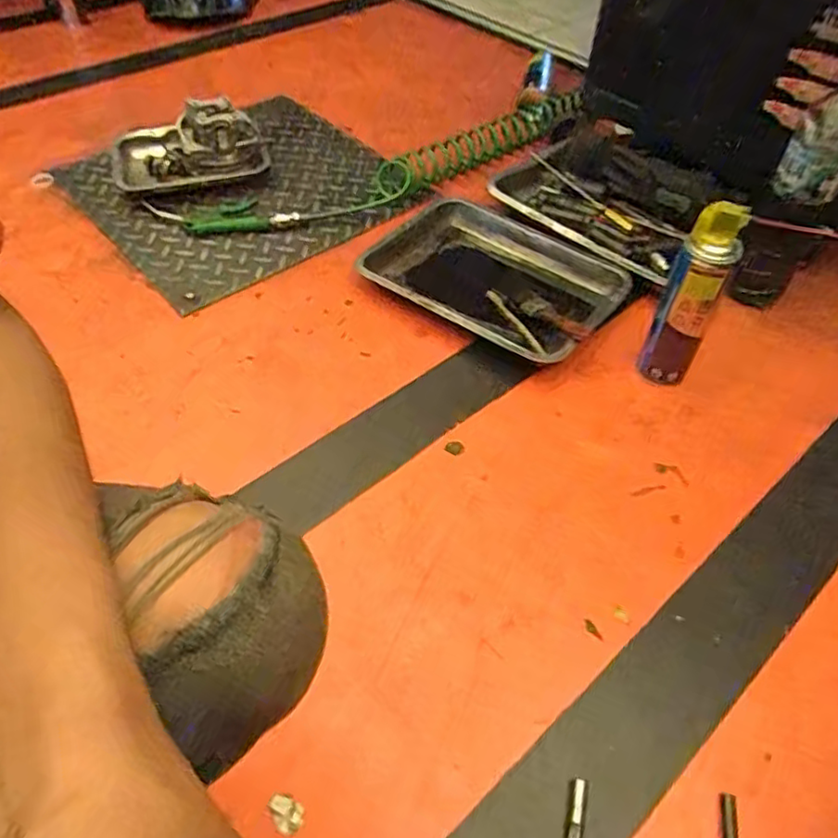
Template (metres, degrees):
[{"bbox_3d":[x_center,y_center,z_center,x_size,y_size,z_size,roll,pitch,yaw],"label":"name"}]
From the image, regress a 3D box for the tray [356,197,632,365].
[{"bbox_3d":[0.104,-0.216,0.960,0.370,0.042,0.262,30,55,22],"label":"tray"}]

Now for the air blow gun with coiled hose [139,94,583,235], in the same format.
[{"bbox_3d":[-0.060,-0.476,1.158,0.804,0.060,0.219,-29,56,-24],"label":"air blow gun with coiled hose"}]

